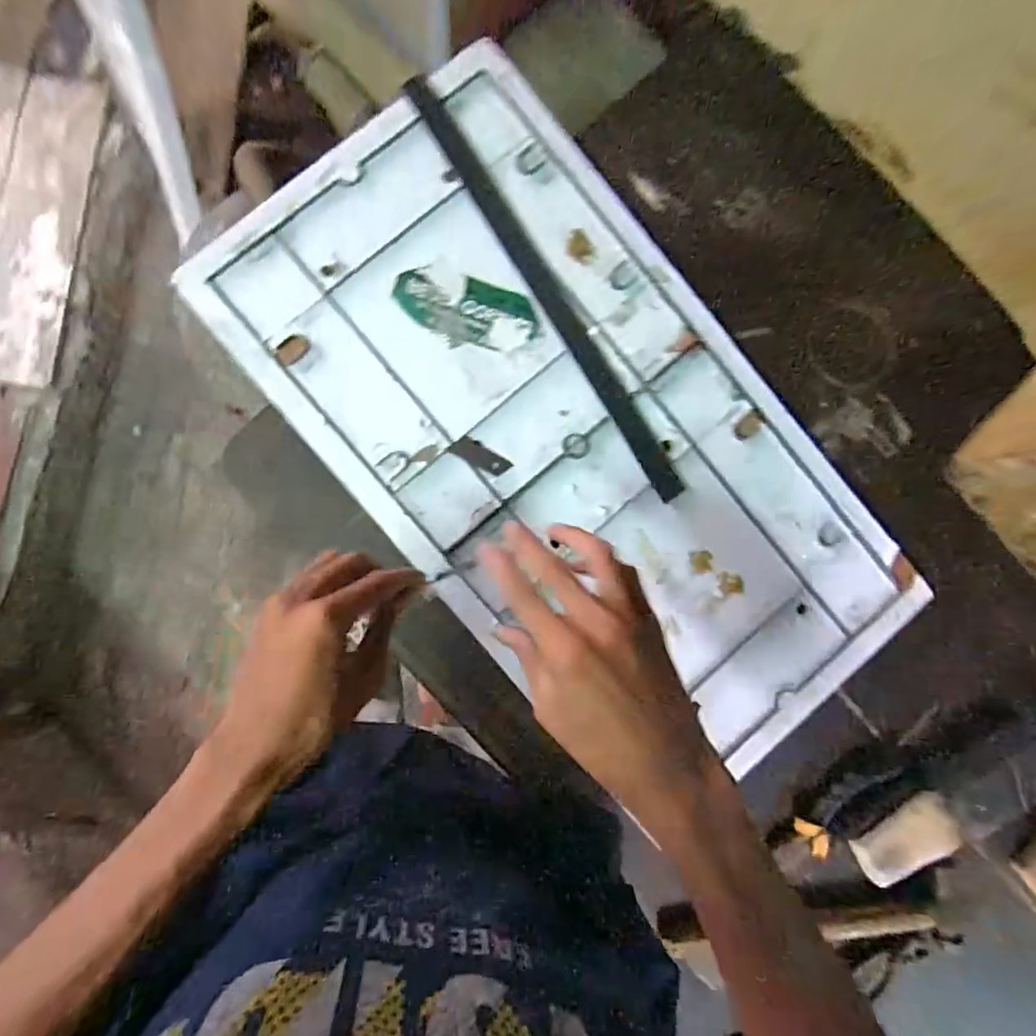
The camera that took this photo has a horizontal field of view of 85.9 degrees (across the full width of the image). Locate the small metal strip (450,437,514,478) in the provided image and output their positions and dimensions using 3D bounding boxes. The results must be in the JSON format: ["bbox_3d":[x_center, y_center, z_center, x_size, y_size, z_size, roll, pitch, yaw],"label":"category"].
[{"bbox_3d":[-0.030,-0.052,0.465,0.050,0.004,0.019,29,85,-5],"label":"small metal strip"}]

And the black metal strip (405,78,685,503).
[{"bbox_3d":[0.026,-0.190,0.470,0.022,0.007,0.401,-33,93,-4],"label":"black metal strip"}]

